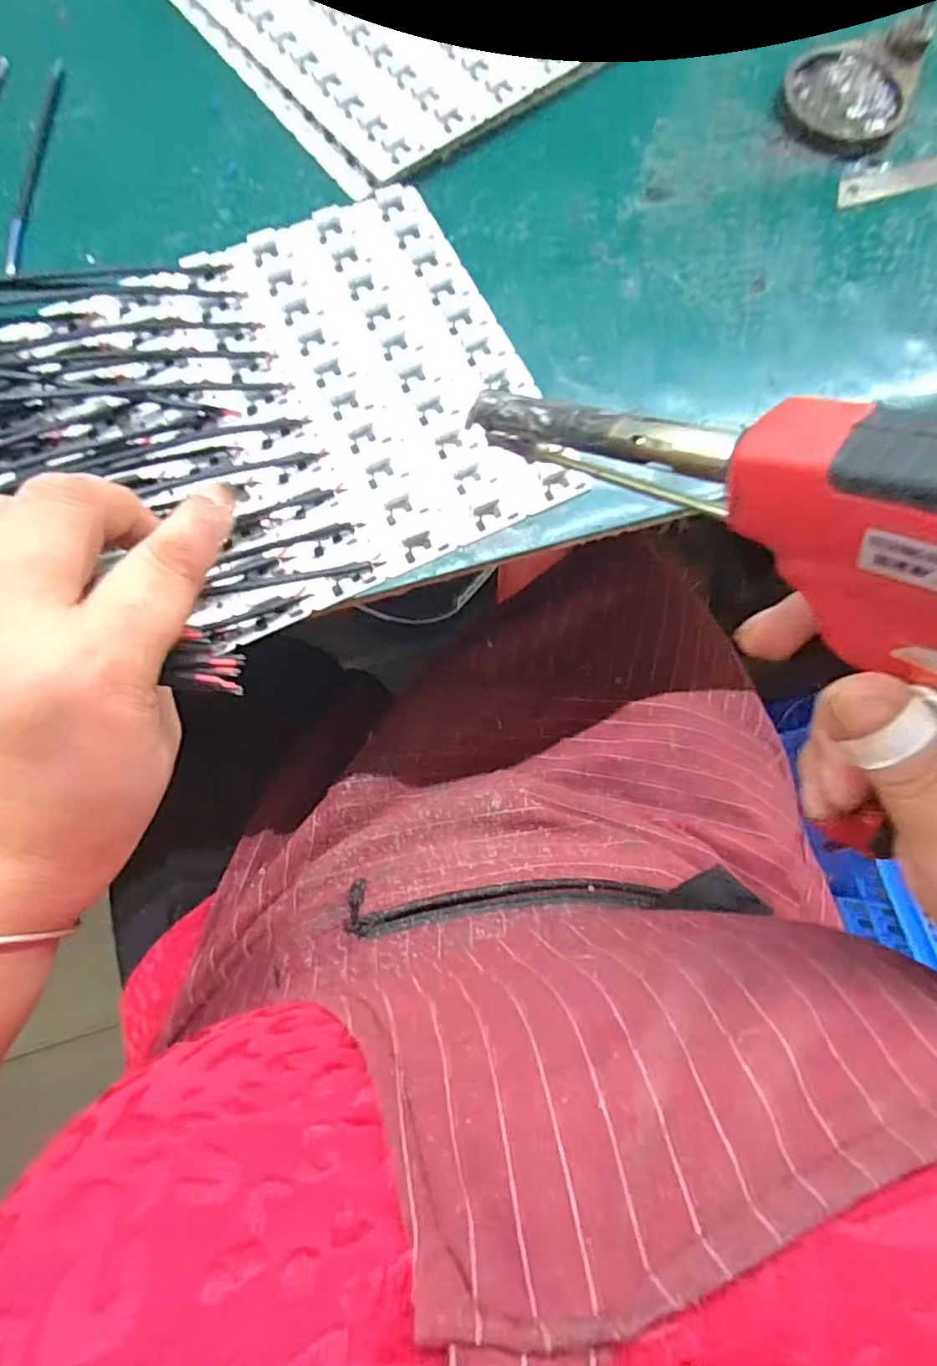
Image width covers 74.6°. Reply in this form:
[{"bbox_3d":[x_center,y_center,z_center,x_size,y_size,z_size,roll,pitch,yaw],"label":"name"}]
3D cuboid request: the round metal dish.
[{"bbox_3d":[0.209,-0.327,0.344,0.063,0.009,0.069,0,76,-1],"label":"round metal dish"}]

